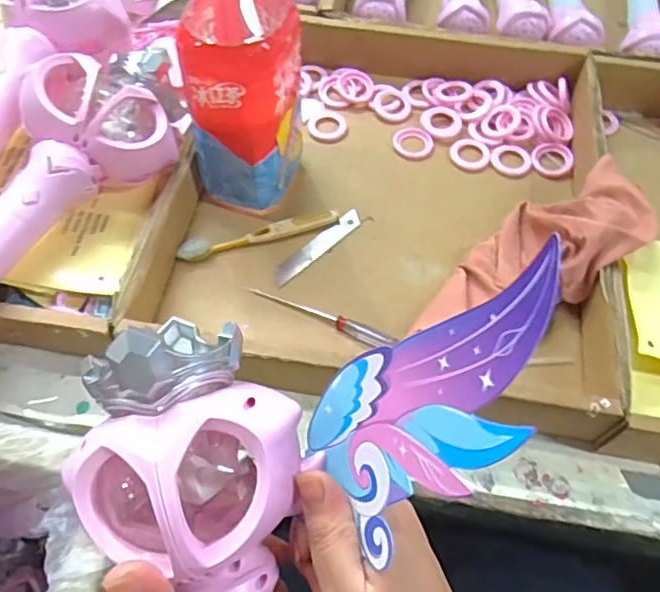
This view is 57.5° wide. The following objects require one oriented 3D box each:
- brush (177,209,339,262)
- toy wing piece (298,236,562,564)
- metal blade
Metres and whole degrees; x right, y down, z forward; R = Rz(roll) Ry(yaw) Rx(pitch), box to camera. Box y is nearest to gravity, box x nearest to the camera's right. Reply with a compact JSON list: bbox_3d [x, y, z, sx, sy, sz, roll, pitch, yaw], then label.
[{"bbox_3d":[-0.059,-0.052,0.511,0.137,0.011,0.017,-16,61,-10],"label":"brush"},{"bbox_3d":[0.034,0.036,0.220,0.008,0.144,0.068,-2,51,-34],"label":"toy wing piece"},{"bbox_3d":[-0.010,-0.042,0.512,0.017,0.004,0.097,41,66,20],"label":"metal blade"}]

